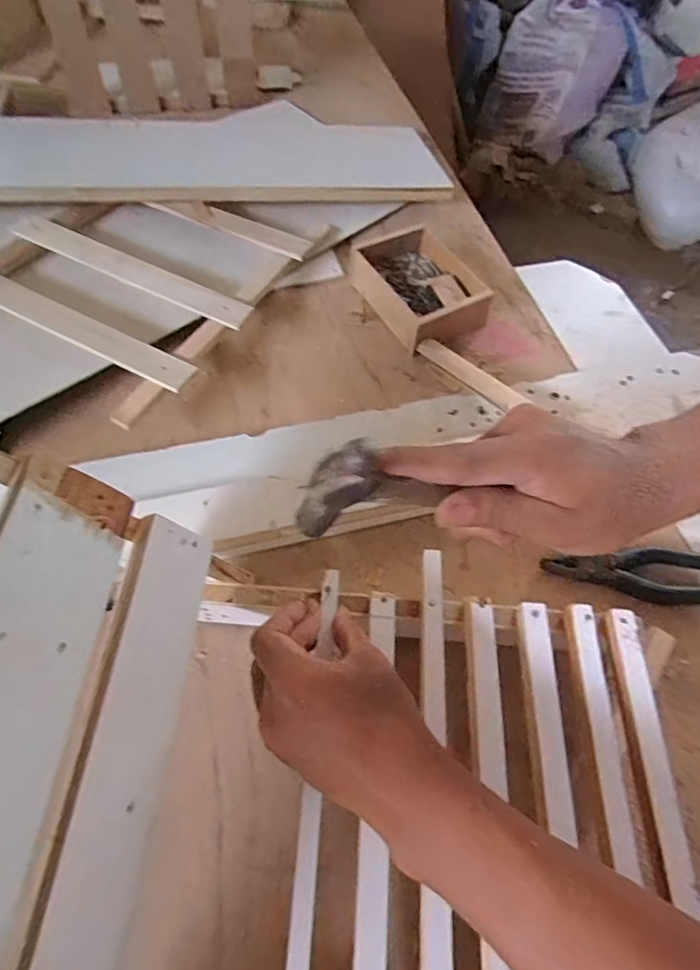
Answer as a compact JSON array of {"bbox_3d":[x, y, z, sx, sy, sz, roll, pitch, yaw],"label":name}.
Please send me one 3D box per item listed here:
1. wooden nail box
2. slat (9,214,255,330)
[{"bbox_3d":[0.081,-0.232,0.622,0.115,0.044,0.166,-21,63,-16],"label":"wooden nail box"},{"bbox_3d":[-0.241,-0.238,0.581,0.289,0.007,0.036,25,77,8],"label":"slat"}]

